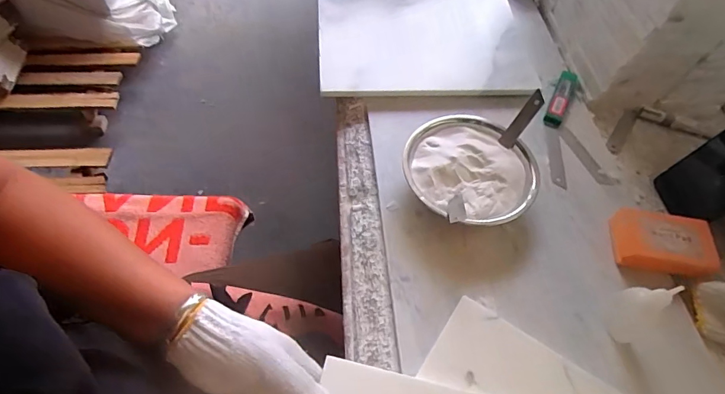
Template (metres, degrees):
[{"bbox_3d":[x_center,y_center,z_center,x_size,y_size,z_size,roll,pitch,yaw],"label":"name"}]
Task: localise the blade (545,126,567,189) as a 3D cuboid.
[{"bbox_3d":[0.249,-0.052,0.569,0.020,0.004,0.100,14,54,-3],"label":"blade"}]

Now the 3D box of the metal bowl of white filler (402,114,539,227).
[{"bbox_3d":[0.122,-0.027,0.515,0.143,0.049,0.148,1,60,-2],"label":"metal bowl of white filler"}]

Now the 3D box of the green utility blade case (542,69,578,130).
[{"bbox_3d":[0.277,-0.140,0.611,0.023,0.015,0.107,25,62,12],"label":"green utility blade case"}]

